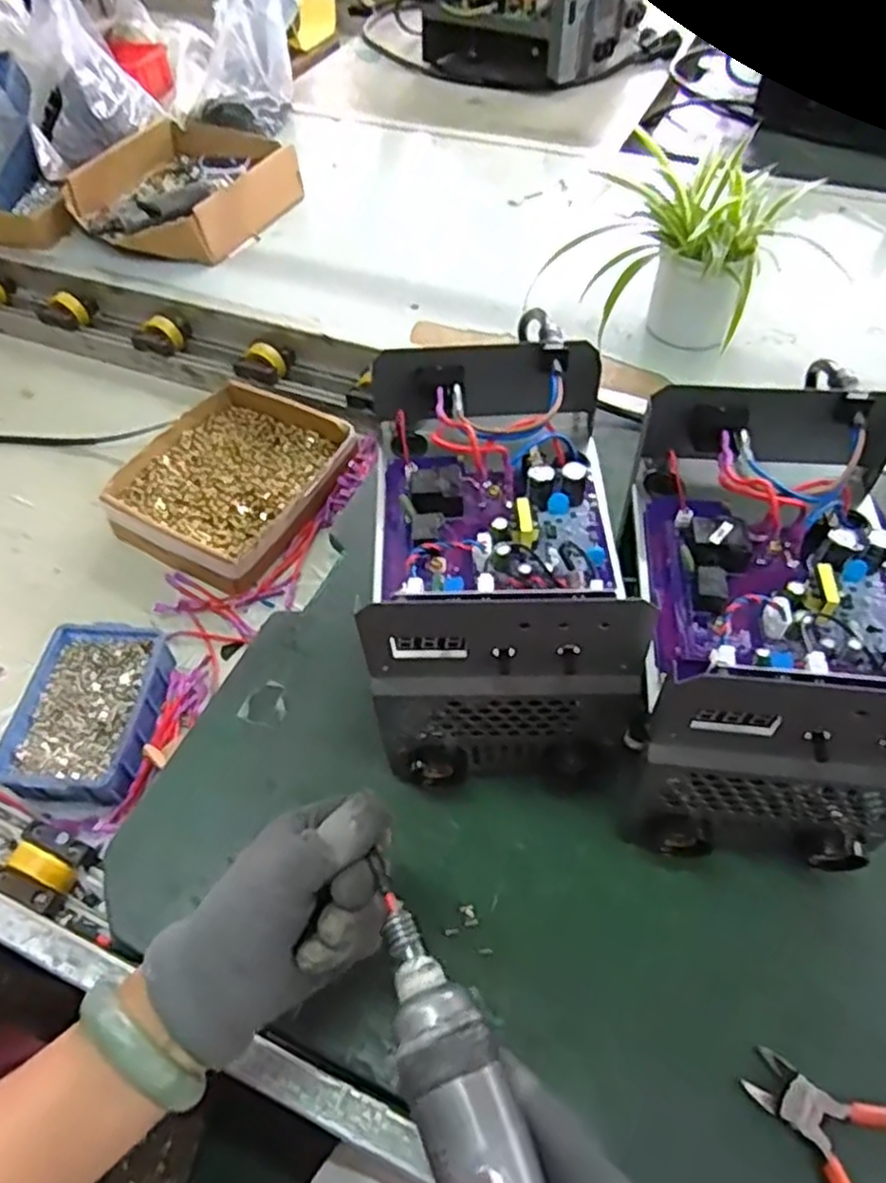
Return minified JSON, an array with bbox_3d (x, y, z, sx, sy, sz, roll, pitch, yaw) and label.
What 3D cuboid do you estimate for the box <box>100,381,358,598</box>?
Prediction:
[{"bbox_3d":[-0.218,-0.119,0.775,0.207,0.045,0.225,28,59,21],"label":"box"}]

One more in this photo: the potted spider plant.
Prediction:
[{"bbox_3d":[0.238,-0.342,0.732,0.232,0.172,0.155,-7,53,-3],"label":"potted spider plant"}]

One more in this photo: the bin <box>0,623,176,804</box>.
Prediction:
[{"bbox_3d":[-0.292,0.101,0.618,0.101,0.050,0.149,2,54,4],"label":"bin"}]

